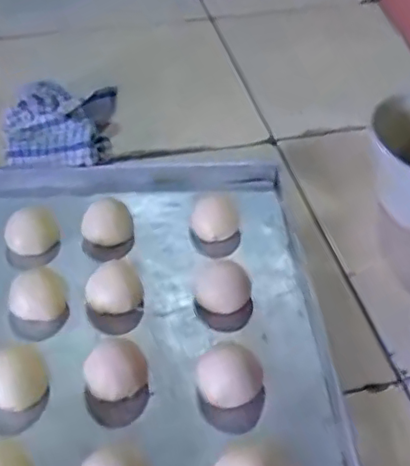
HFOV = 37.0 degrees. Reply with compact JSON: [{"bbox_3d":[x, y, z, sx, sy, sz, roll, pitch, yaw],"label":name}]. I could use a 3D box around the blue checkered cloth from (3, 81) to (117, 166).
[{"bbox_3d":[-0.199,-0.148,0.828,0.144,0.050,0.170,0,44,0],"label":"blue checkered cloth"}]

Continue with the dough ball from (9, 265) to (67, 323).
[{"bbox_3d":[-0.173,0.064,0.633,0.057,0.030,0.049,-15,46,-15],"label":"dough ball"}]

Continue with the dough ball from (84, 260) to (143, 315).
[{"bbox_3d":[-0.096,0.054,0.641,0.055,0.032,0.054,0,44,0],"label":"dough ball"}]

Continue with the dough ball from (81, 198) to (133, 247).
[{"bbox_3d":[-0.113,-0.014,0.708,0.055,0.035,0.052,0,44,0],"label":"dough ball"}]

